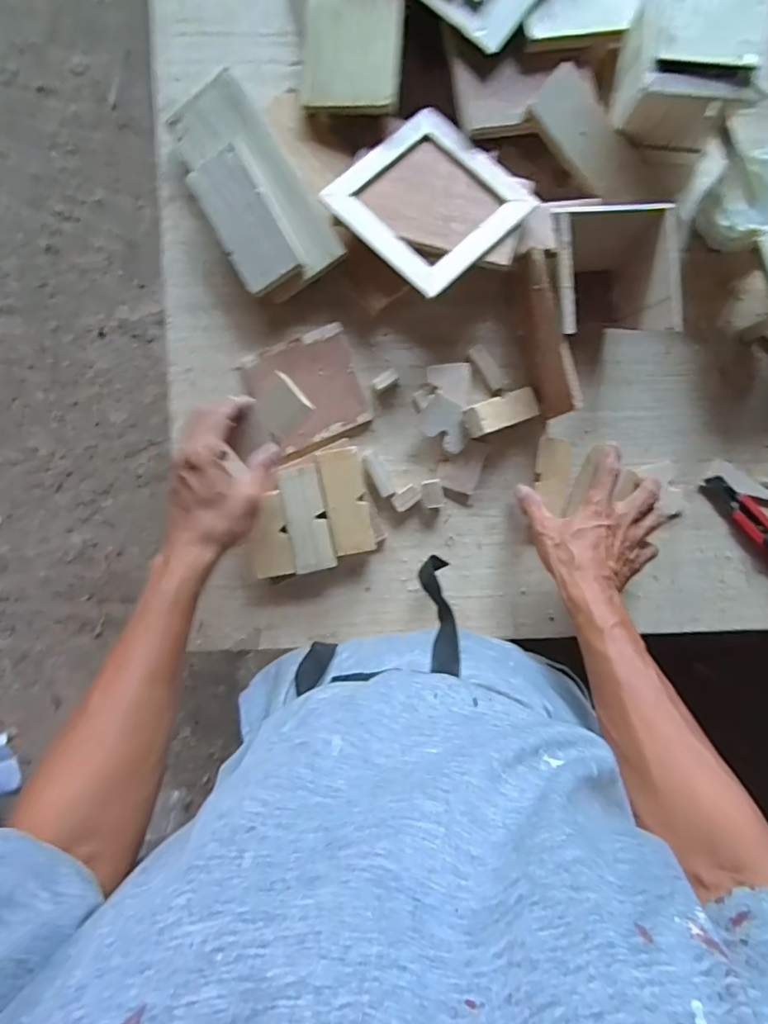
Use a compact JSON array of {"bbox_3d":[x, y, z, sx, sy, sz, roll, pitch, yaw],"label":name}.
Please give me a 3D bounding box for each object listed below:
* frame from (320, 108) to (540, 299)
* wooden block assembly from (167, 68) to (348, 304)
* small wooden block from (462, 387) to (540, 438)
[{"bbox_3d":[0.043,-0.306,0.530,0.149,0.011,0.161,-42,79,-8],"label":"frame"},{"bbox_3d":[-0.134,-0.320,0.543,0.102,0.044,0.209,-31,92,0],"label":"wooden block assembly"},{"bbox_3d":[0.125,-0.105,0.562,0.086,0.015,0.033,-22,92,-19],"label":"small wooden block"}]

